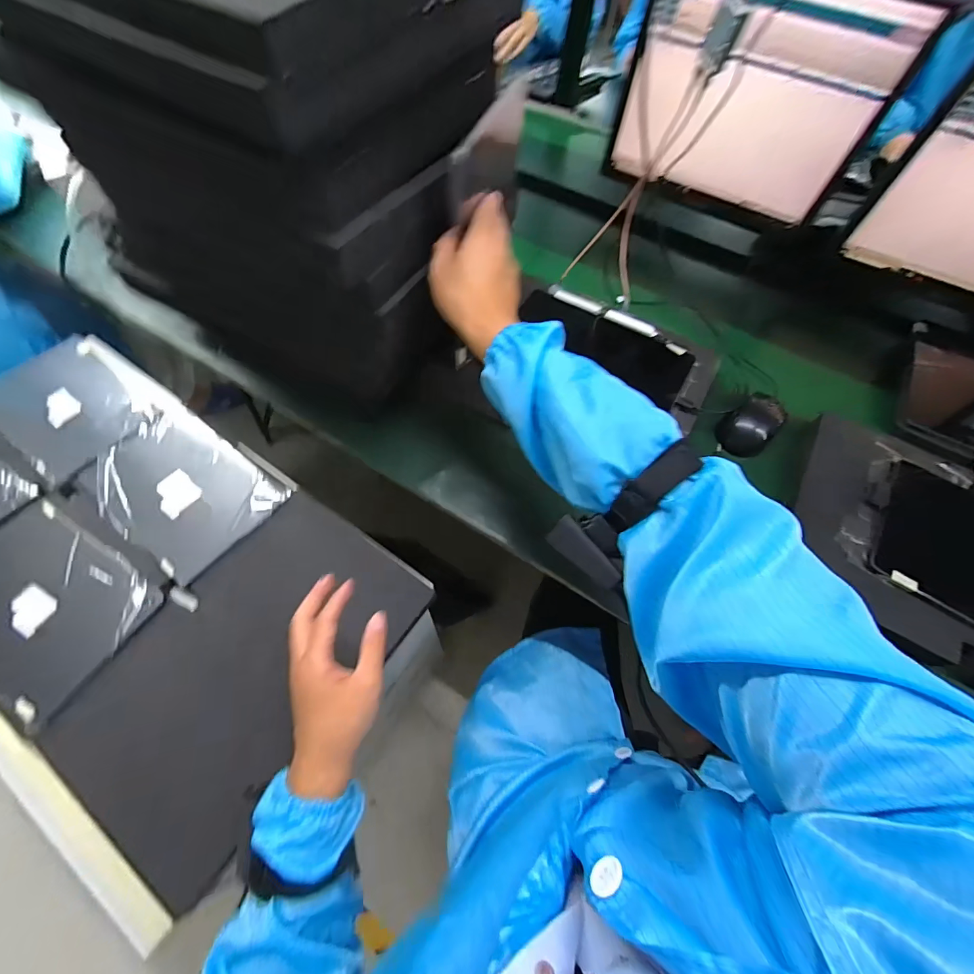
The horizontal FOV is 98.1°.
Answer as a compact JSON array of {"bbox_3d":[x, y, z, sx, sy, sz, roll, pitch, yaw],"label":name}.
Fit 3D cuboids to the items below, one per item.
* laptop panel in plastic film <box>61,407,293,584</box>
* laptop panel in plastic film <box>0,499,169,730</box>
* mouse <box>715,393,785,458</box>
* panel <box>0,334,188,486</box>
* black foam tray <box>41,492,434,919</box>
[{"bbox_3d":[-0.451,0.001,0.609,0.267,0.012,0.188,33,65,13],"label":"laptop panel in plastic film"},{"bbox_3d":[-0.561,0.143,0.522,0.256,0.016,0.185,27,64,10],"label":"laptop panel in plastic film"},{"bbox_3d":[0.366,-0.085,0.581,0.100,0.032,0.061,-34,70,-19],"label":"mouse"},{"bbox_3d":[-0.664,-0.142,0.681,0.271,0.023,0.201,35,66,14],"label":"panel"},{"bbox_3d":[-0.286,0.213,0.529,0.257,0.033,0.386,34,65,13],"label":"black foam tray"}]

